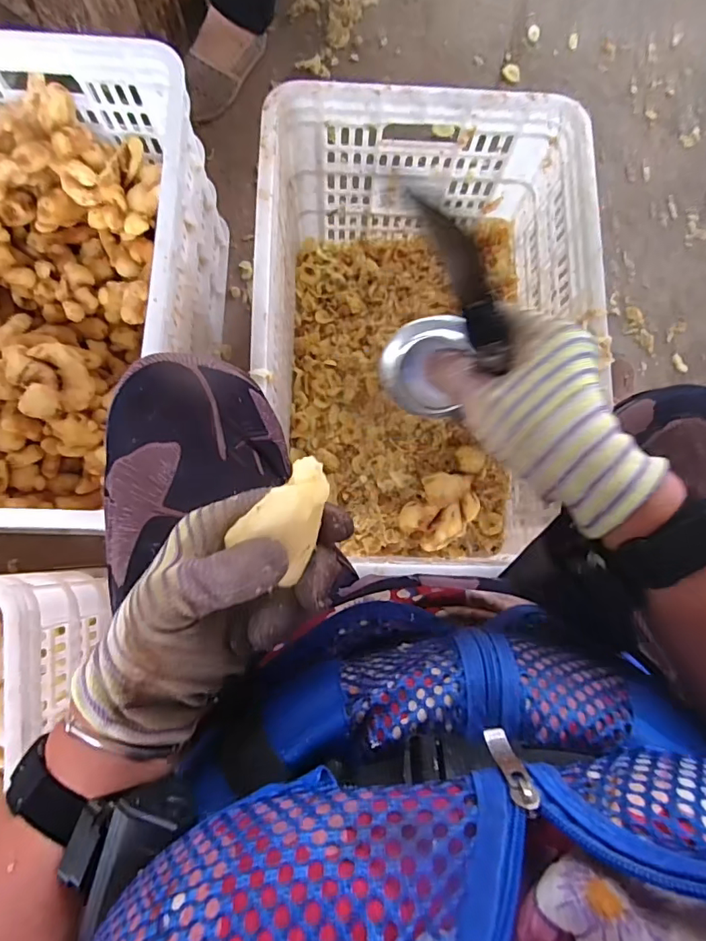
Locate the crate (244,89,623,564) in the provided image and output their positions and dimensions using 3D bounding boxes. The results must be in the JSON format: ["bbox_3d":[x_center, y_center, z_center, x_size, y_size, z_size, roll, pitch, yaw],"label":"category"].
[{"bbox_3d":[0.075,-0.147,0.640,0.346,0.263,0.503,1,82,-2],"label":"crate"}]

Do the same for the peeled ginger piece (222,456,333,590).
[{"bbox_3d":[-0.028,0.022,0.247,0.035,0.022,0.052,37,84,3],"label":"peeled ginger piece"}]

